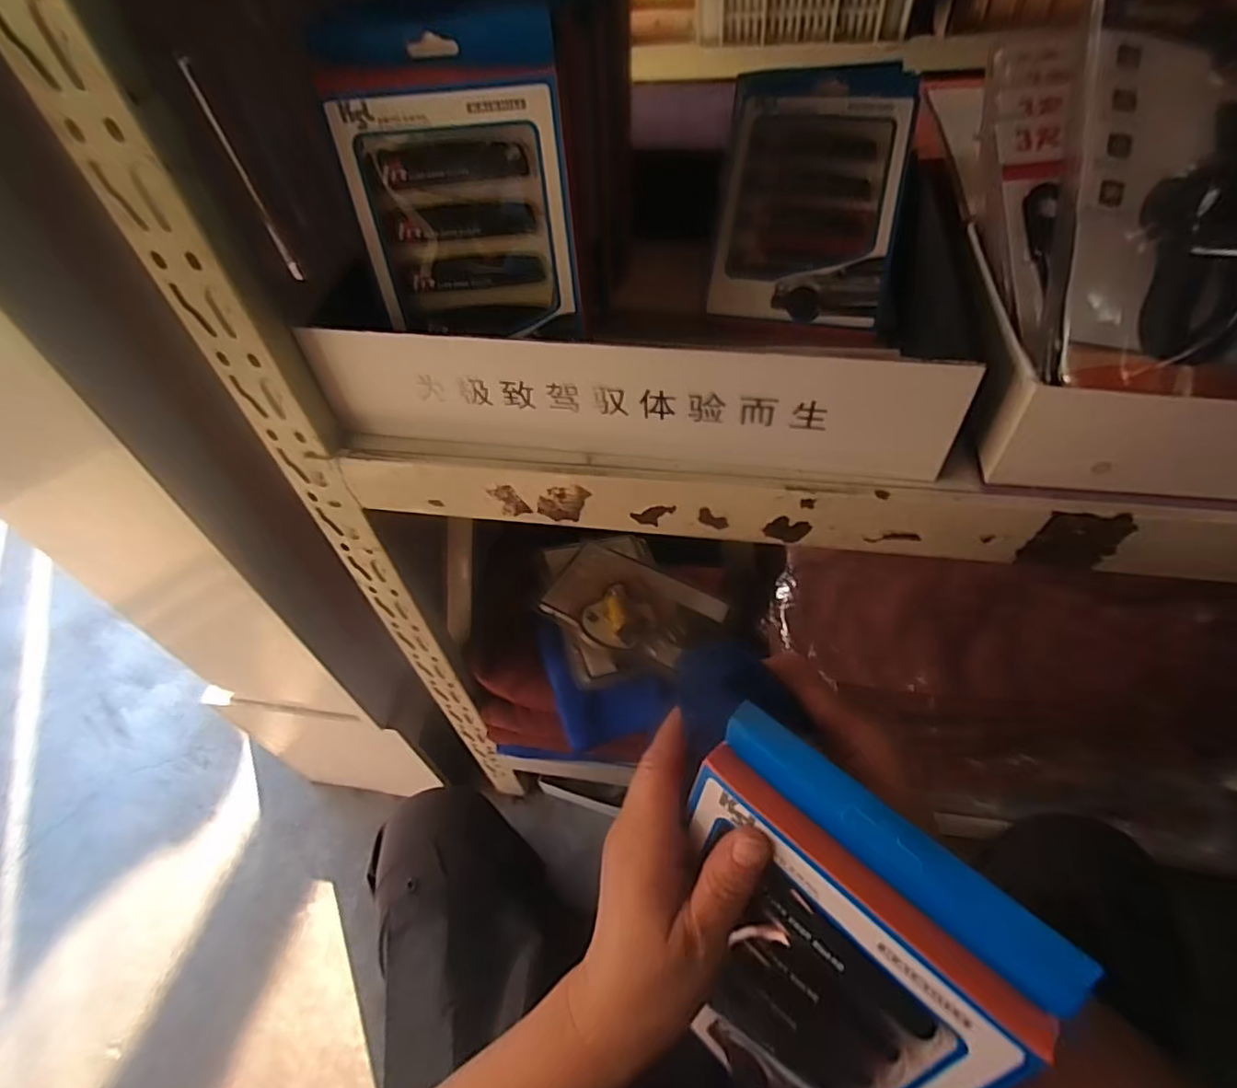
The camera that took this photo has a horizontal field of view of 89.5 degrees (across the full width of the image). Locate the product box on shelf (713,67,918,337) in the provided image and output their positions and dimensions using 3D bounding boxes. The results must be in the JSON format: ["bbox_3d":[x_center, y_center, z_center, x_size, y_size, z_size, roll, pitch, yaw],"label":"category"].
[{"bbox_3d":[0.146,-0.270,0.475,0.131,0.020,0.217,8,85,14],"label":"product box on shelf"}]

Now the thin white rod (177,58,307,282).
[{"bbox_3d":[-0.238,-0.233,0.402,0.008,0.128,0.008,22,56,22],"label":"thin white rod"}]

